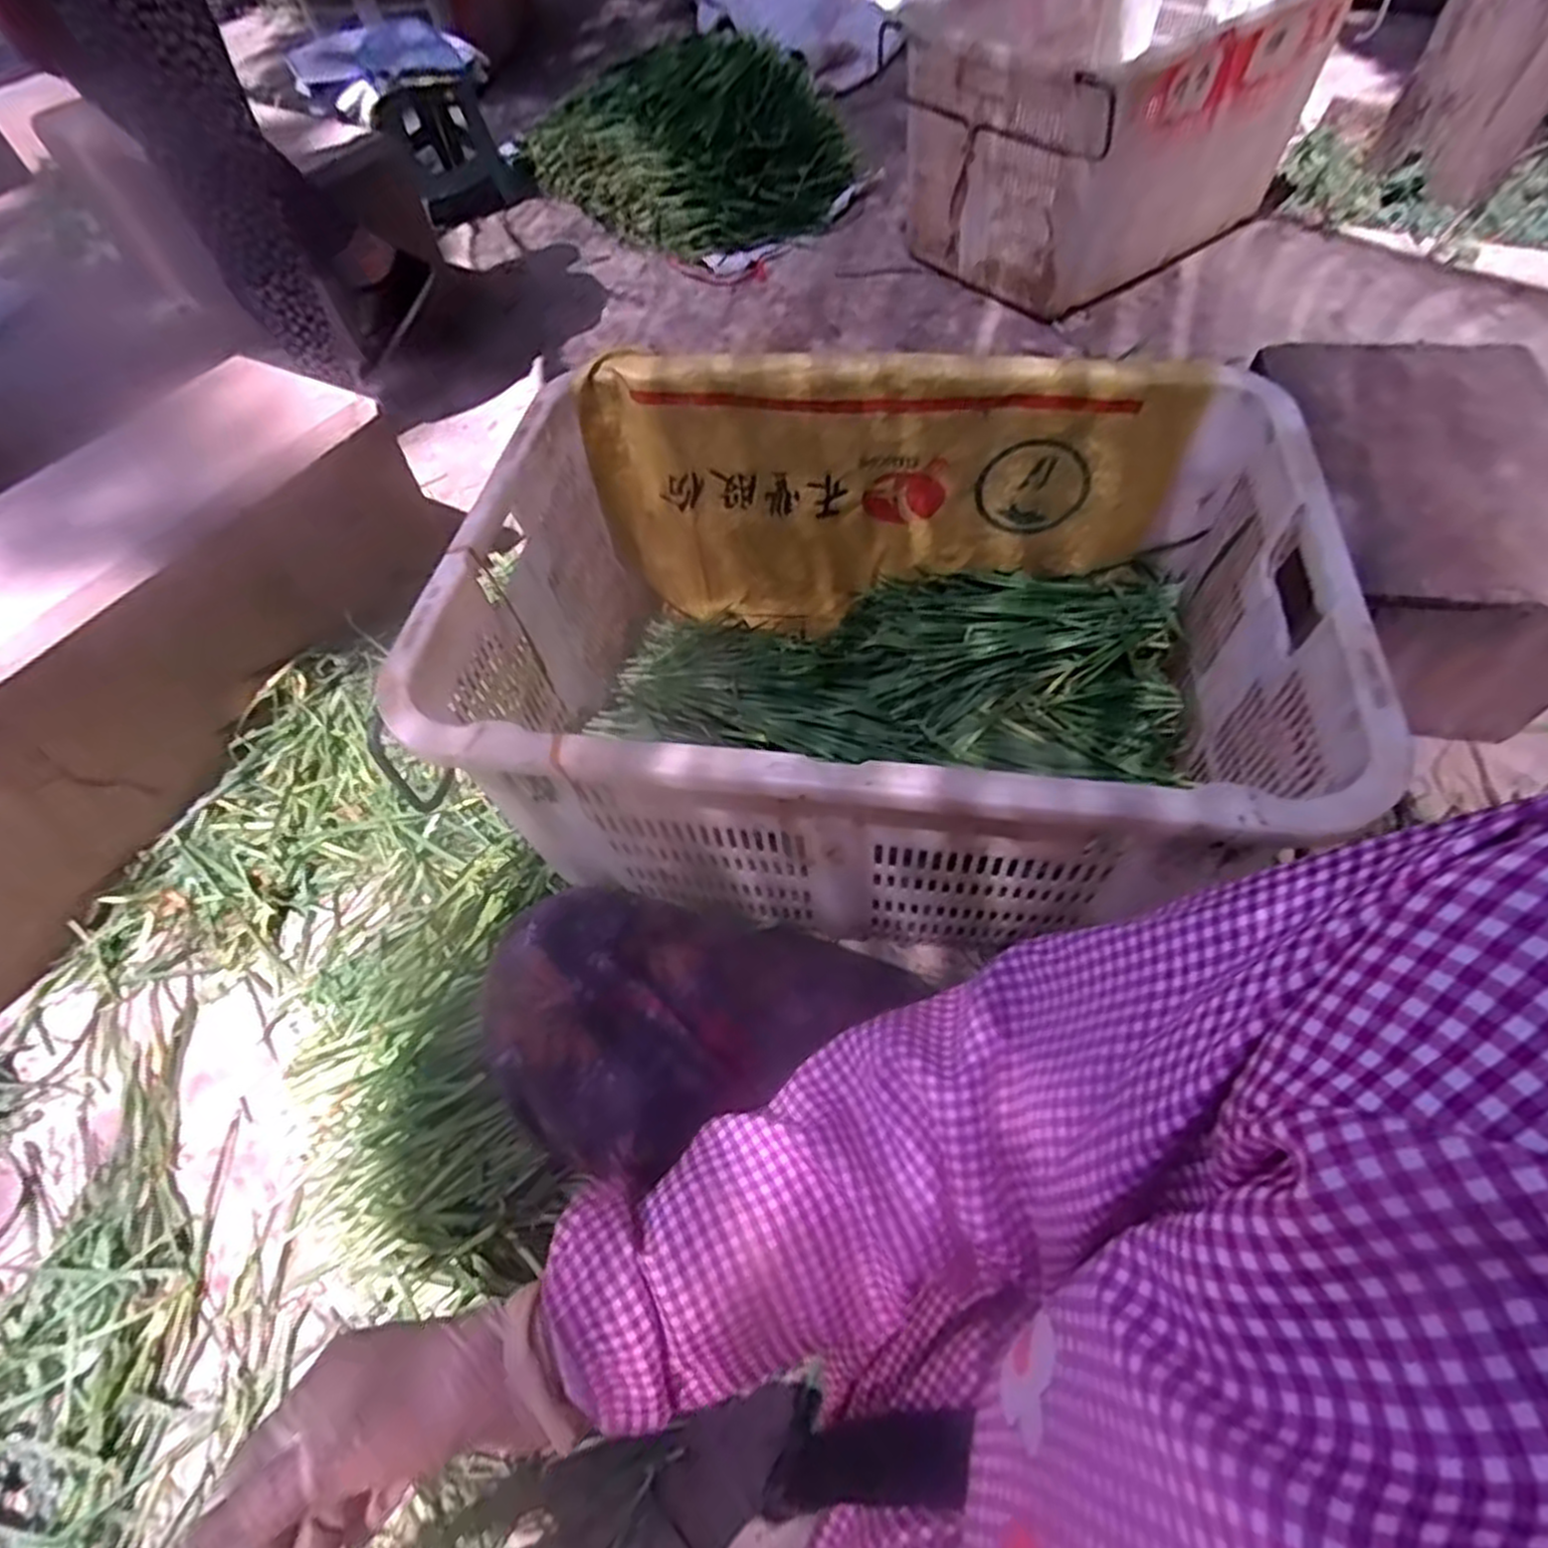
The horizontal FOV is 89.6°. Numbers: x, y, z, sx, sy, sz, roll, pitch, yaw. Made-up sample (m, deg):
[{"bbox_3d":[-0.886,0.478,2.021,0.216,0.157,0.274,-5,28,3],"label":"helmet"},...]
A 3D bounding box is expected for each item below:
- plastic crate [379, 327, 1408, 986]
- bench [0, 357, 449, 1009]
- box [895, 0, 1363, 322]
[{"bbox_3d":[0.082,-0.096,0.728,0.652,0.333,0.461,5,57,6],"label":"plastic crate"},{"bbox_3d":[-0.753,-0.114,0.882,0.214,0.320,0.769,25,61,18],"label":"bench"},{"bbox_3d":[0.534,-1.051,1.290,0.565,0.378,0.465,-31,60,-16],"label":"box"}]

